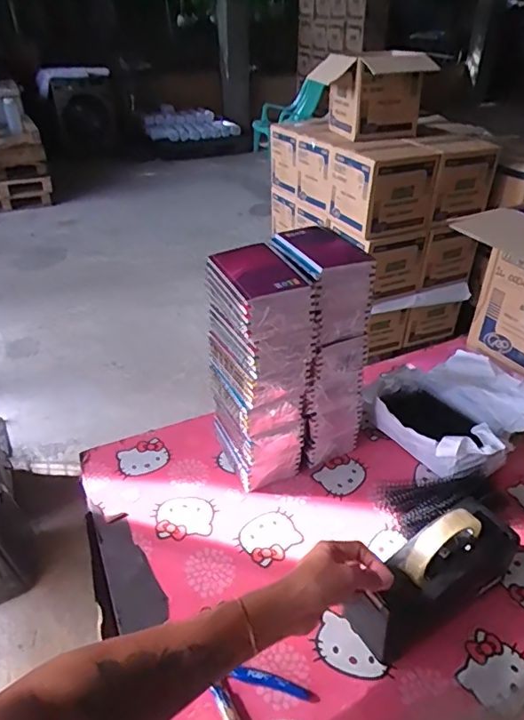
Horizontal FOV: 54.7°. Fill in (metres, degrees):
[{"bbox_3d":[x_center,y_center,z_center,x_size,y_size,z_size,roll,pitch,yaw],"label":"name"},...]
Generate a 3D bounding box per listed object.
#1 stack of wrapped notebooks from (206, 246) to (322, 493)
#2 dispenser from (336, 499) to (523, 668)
[{"bbox_3d":[-0.002,0.027,0.720,0.120,0.340,0.142,-17,38,-22],"label":"stack of wrapped notebooks"},{"bbox_3d":[0.201,0.243,0.582,0.220,0.126,0.071,-20,40,-26],"label":"dispenser"}]

